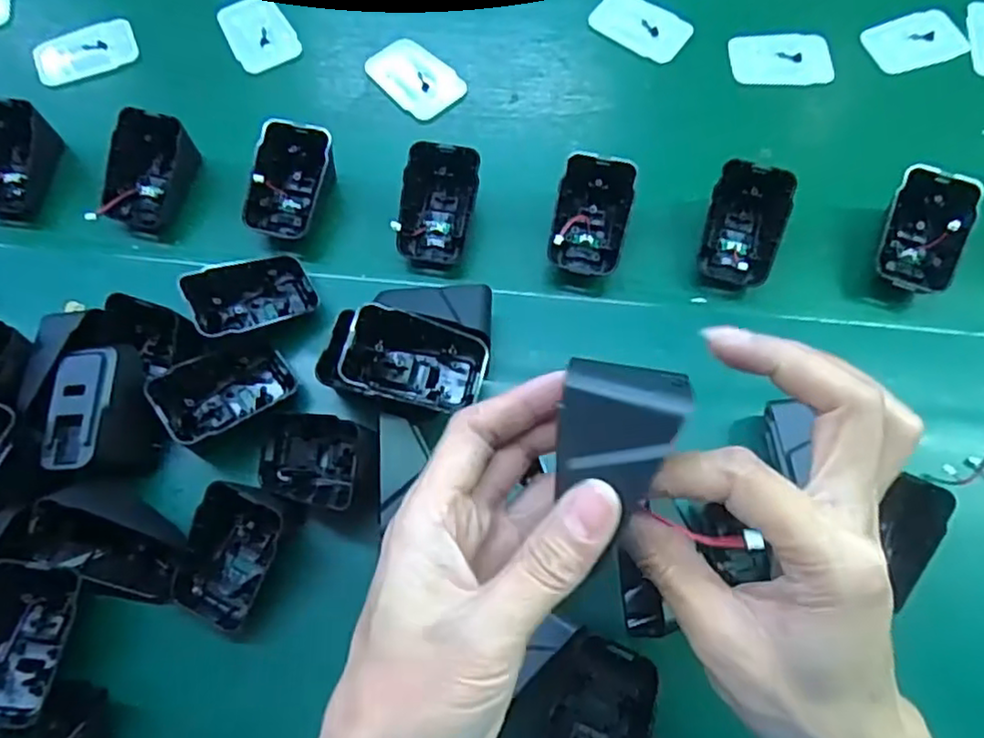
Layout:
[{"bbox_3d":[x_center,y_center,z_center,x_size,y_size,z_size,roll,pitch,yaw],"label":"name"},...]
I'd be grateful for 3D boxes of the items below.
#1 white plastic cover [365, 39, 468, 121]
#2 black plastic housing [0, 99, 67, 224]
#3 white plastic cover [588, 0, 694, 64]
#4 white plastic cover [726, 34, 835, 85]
[{"bbox_3d":[-0.055,-0.205,0.474,0.069,0.007,0.045,42,75,15],"label":"white plastic cover"},{"bbox_3d":[-0.311,-0.133,0.429,0.050,0.040,0.063,6,69,3],"label":"black plastic housing"},{"bbox_3d":[0.109,-0.252,0.493,0.073,0.004,0.050,40,74,15],"label":"white plastic cover"},{"bbox_3d":[0.205,-0.220,0.476,0.069,0.007,0.045,2,69,2],"label":"white plastic cover"}]

